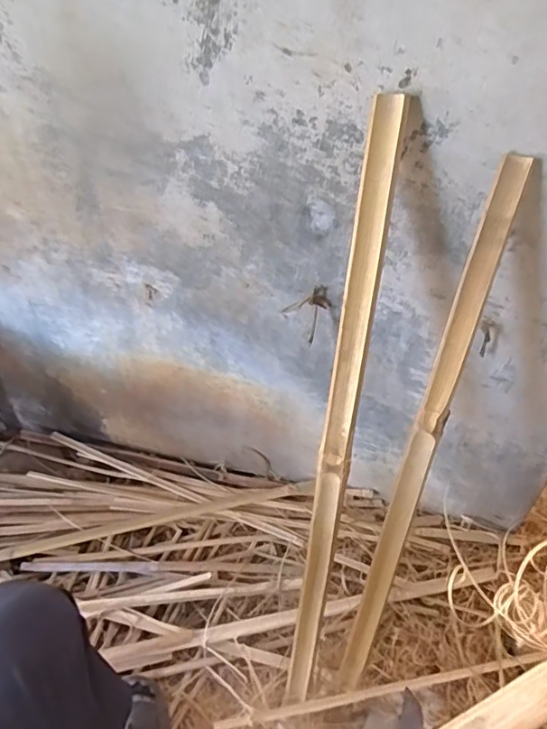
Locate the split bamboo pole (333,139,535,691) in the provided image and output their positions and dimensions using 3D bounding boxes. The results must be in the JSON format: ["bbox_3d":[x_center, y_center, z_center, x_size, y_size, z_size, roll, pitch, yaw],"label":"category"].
[{"bbox_3d":[0.193,0.136,0.692,0.035,0.778,0.029,18,19,18],"label":"split bamboo pole"}]

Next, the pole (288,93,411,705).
[{"bbox_3d":[0.081,0.115,0.680,0.037,0.841,0.022,10,19,10],"label":"pole"}]

